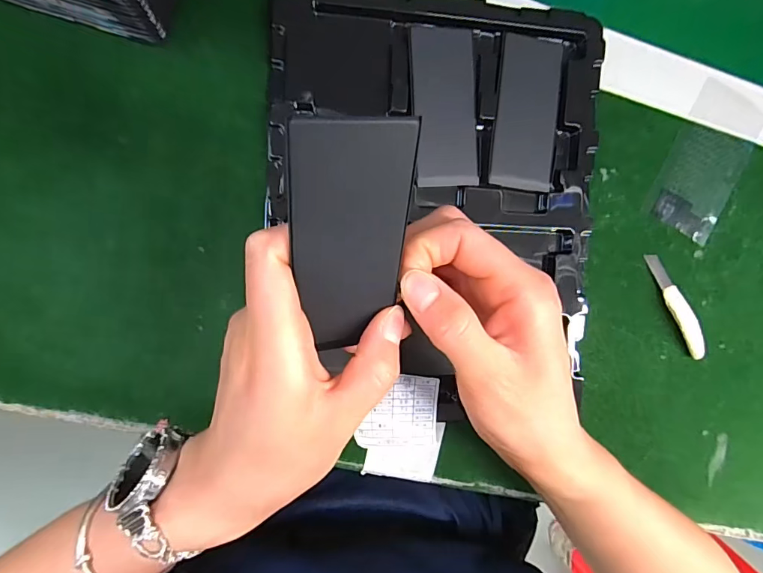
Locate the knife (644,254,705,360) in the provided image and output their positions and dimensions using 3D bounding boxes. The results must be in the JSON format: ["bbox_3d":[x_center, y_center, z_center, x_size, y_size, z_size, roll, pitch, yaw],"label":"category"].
[{"bbox_3d":[0.219,0.015,0.317,0.014,0.011,0.085,-26,98,-5],"label":"knife"}]

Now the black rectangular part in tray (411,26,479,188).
[{"bbox_3d":[0.042,-0.116,0.280,0.042,0.004,0.098,-4,96,-8],"label":"black rectangular part in tray"}]

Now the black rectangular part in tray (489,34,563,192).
[{"bbox_3d":[0.098,-0.115,0.286,0.044,0.004,0.097,4,95,-8],"label":"black rectangular part in tray"}]

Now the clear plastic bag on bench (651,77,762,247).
[{"bbox_3d":[0.243,-0.093,0.316,0.058,0.004,0.112,24,91,-9],"label":"clear plastic bag on bench"}]

